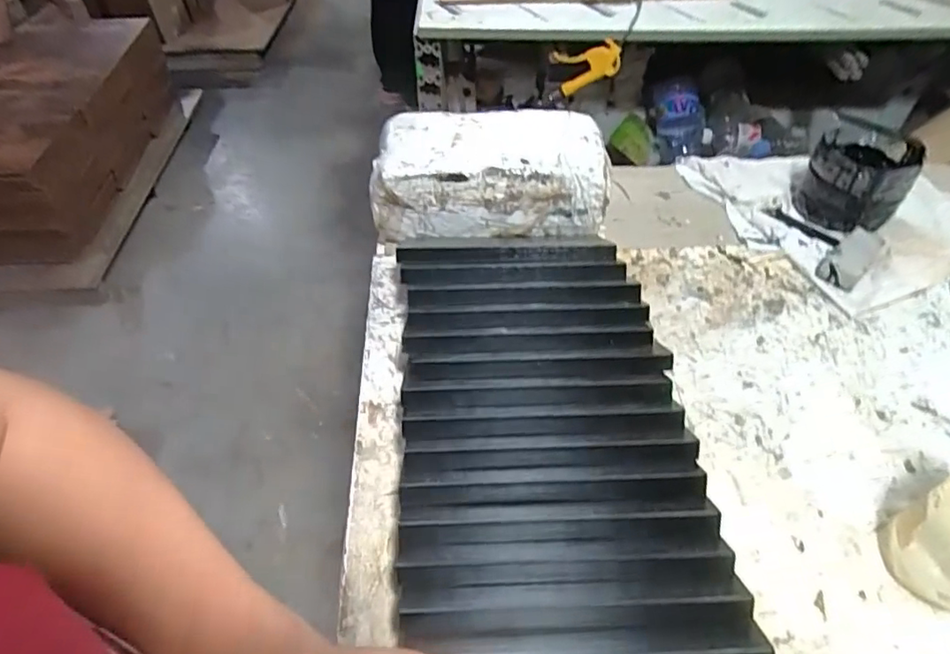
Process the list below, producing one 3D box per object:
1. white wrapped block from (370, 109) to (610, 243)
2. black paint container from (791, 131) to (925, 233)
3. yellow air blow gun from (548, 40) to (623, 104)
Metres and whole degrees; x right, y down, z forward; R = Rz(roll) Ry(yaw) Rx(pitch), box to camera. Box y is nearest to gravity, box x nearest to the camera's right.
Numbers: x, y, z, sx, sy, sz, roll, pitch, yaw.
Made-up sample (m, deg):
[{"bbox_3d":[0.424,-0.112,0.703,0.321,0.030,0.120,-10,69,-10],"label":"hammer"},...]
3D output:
[{"bbox_3d":[0.016,-0.163,0.616,0.239,0.101,0.105,4,50,1],"label":"white wrapped block"},{"bbox_3d":[0.419,-0.165,0.632,0.101,0.073,0.097,30,55,22],"label":"black paint container"},{"bbox_3d":[0.210,-0.510,1.116,0.162,0.092,0.045,-6,33,51],"label":"yellow air blow gun"}]

